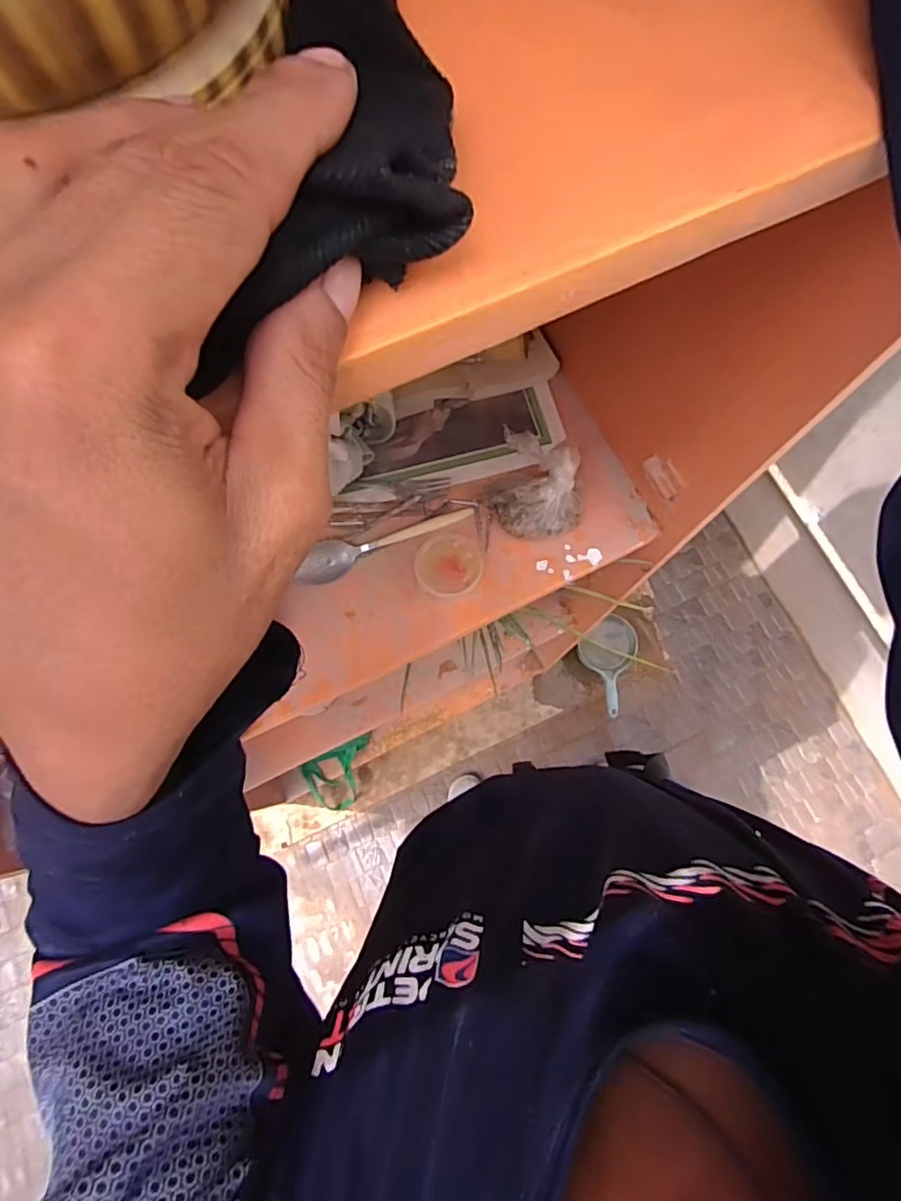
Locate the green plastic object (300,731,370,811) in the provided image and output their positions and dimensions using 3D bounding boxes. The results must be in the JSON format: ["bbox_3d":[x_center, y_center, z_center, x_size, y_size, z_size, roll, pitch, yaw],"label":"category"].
[{"bbox_3d":[-0.244,0.392,1.348,0.172,0.044,0.187,-19,119,-1],"label":"green plastic object"}]

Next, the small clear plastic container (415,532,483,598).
[{"bbox_3d":[-0.001,-0.033,0.560,0.064,0.030,0.058,42,78,10],"label":"small clear plastic container"}]

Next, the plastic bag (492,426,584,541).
[{"bbox_3d":[0.084,-0.104,0.554,0.091,0.074,0.080,18,75,5],"label":"plastic bag"}]

